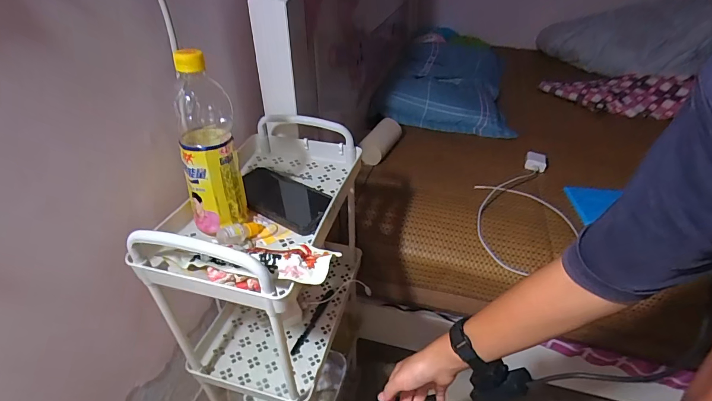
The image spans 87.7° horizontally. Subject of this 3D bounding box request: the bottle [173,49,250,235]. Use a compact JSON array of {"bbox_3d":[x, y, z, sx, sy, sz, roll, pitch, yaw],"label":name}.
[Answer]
[{"bbox_3d":[-0.180,-0.060,0.450,0.076,0.217,0.088,-18,41,-21],"label":"bottle"}]

